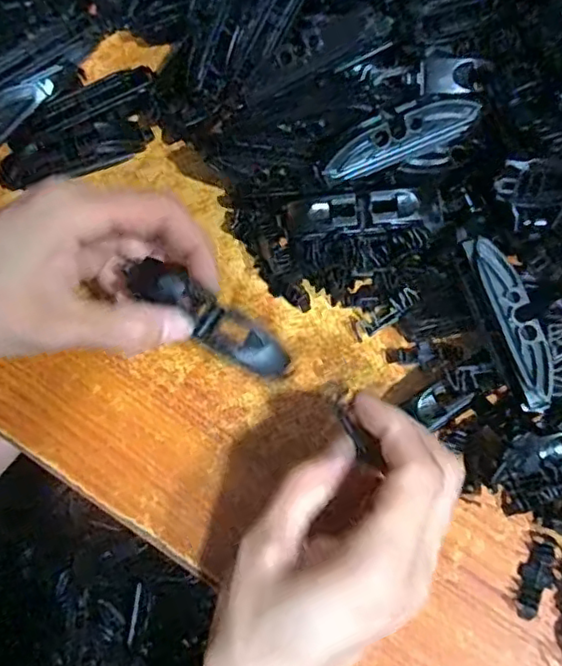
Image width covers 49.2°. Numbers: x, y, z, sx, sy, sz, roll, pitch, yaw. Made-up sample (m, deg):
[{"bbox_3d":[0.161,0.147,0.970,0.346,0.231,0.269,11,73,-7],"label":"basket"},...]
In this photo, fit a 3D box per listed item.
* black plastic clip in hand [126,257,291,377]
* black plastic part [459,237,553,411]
[{"bbox_3d":[-0.029,-0.006,0.252,0.075,0.014,0.017,34,74,-5],"label":"black plastic clip in hand"},{"bbox_3d":[0.098,-0.005,0.259,0.018,0.005,0.075,-21,87,-7],"label":"black plastic part"}]

